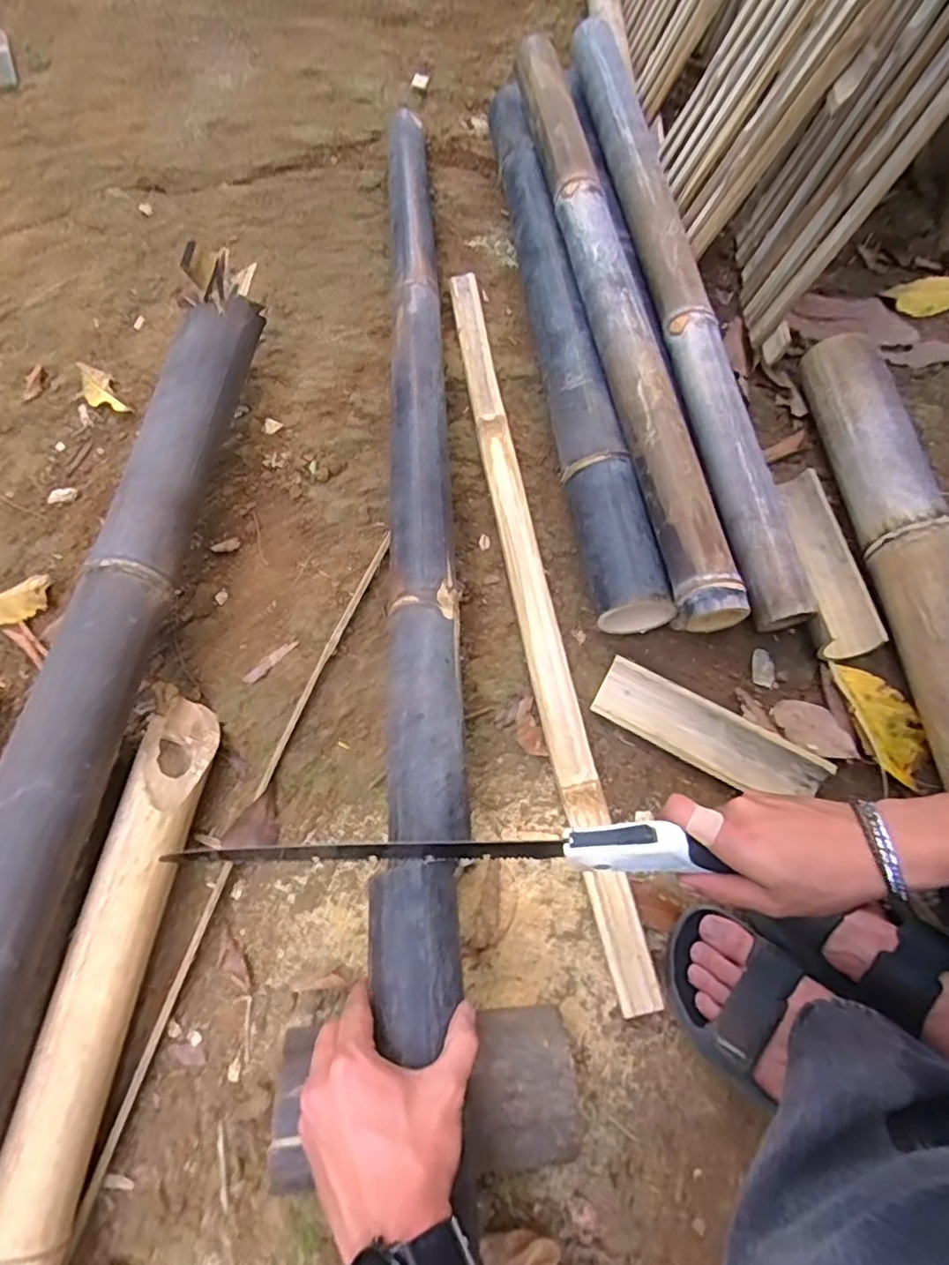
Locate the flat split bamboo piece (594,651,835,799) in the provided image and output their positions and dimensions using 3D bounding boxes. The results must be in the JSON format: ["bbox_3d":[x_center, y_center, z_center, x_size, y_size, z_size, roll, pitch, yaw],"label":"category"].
[{"bbox_3d":[0.234,0.104,0.628,0.225,0.013,0.064,27,86,11],"label":"flat split bamboo piece"}]

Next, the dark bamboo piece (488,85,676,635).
[{"bbox_3d":[0.098,-0.417,0.809,0.077,0.091,0.891,-8,66,-3],"label":"dark bamboo piece"}]

